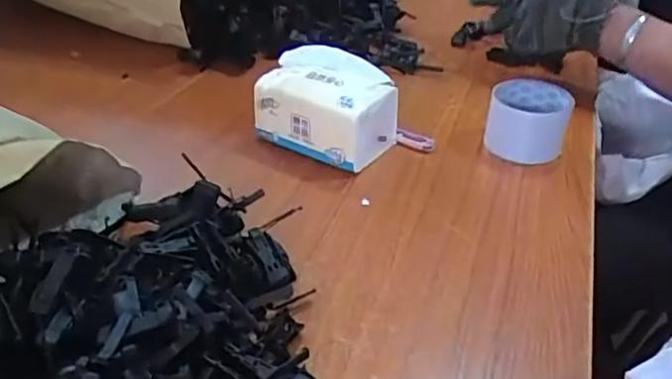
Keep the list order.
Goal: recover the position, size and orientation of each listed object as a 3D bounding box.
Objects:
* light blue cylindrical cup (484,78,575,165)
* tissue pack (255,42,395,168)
[{"bbox_3d":[0.212,-0.074,0.647,0.084,0.072,0.073,12,35,14],"label":"light blue cylindrical cup"},{"bbox_3d":[-0.007,-0.091,0.637,0.135,0.096,0.099,22,39,26],"label":"tissue pack"}]

